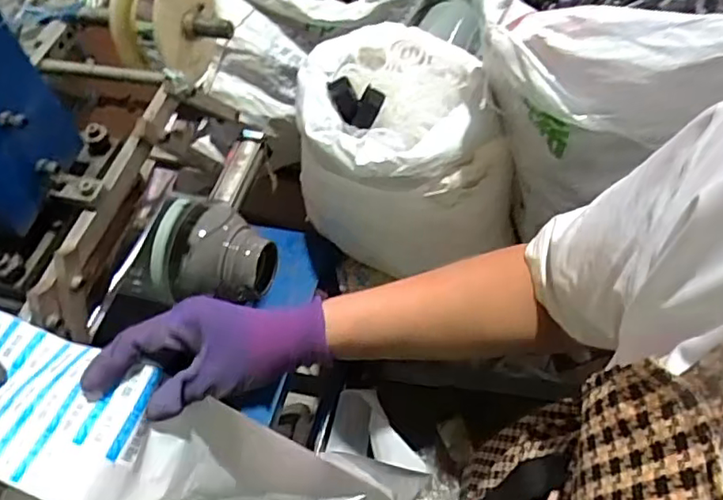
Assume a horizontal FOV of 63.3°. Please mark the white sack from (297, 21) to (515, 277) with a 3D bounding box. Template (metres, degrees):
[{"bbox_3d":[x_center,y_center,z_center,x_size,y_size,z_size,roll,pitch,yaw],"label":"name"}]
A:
[{"bbox_3d":[0.060,-0.184,1.022,0.320,0.275,0.396,-17,56,-6],"label":"white sack"}]

